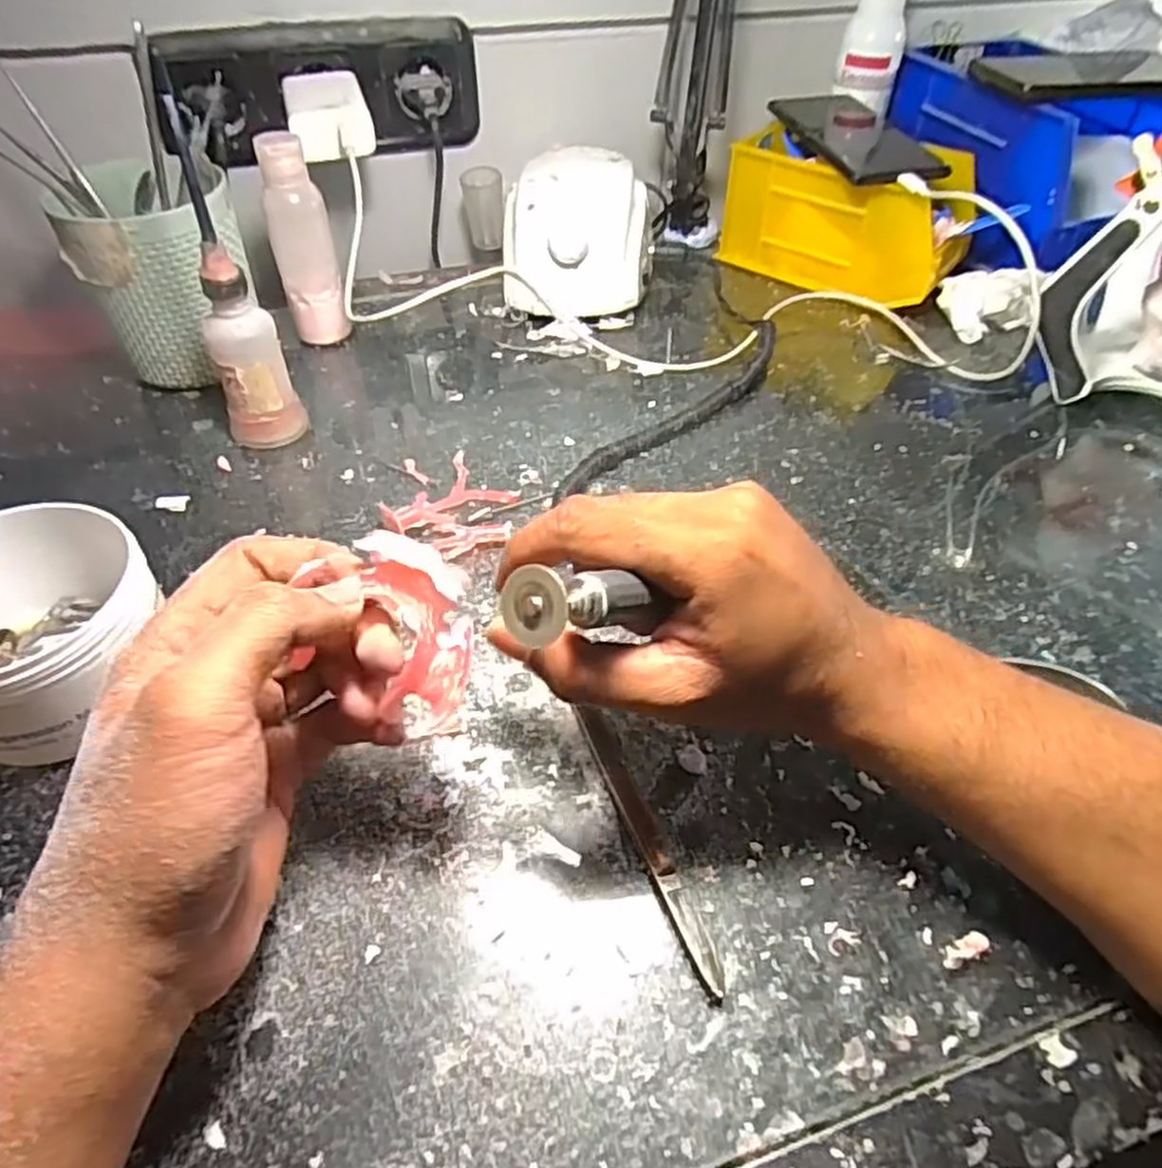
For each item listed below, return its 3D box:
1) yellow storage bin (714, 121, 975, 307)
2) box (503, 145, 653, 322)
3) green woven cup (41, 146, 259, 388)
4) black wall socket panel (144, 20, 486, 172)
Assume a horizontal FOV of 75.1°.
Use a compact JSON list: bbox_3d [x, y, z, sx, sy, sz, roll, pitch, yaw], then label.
[{"bbox_3d":[0.205,-0.283,0.584,0.170,0.087,0.105,34,55,26],"label":"yellow storage bin"},{"bbox_3d":[0.000,-0.257,0.561,0.106,0.080,0.131,3,47,1],"label":"box"},{"bbox_3d":[-0.252,-0.186,0.461,0.092,0.124,0.080,9,48,7],"label":"green woven cup"},{"bbox_3d":[-0.178,-0.337,0.532,0.217,0.090,0.047,-10,48,-11],"label":"black wall socket panel"}]

